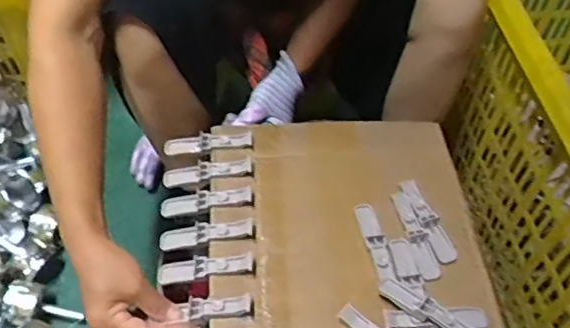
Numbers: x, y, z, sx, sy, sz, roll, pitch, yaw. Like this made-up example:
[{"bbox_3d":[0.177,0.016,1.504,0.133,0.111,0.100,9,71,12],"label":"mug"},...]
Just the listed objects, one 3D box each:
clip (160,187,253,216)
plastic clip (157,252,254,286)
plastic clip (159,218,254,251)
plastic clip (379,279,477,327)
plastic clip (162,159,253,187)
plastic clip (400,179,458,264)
[{"bbox_3d":[-0.085,0.039,0.610,0.103,0.012,0.022,-10,53,10],"label":"clip"},{"bbox_3d":[-0.080,0.103,0.565,0.101,0.011,0.021,-11,52,13],"label":"plastic clip"},{"bbox_3d":[-0.083,0.073,0.587,0.104,0.015,0.025,-11,53,11],"label":"plastic clip"},{"bbox_3d":[0.134,0.134,0.524,0.096,0.019,0.023,32,58,18],"label":"plastic clip"},{"bbox_3d":[-0.089,0.009,0.637,0.106,0.015,0.023,-9,52,13],"label":"plastic clip"},{"bbox_3d":[0.153,0.057,0.611,0.026,0.017,0.102,-14,56,-14],"label":"plastic clip"}]

